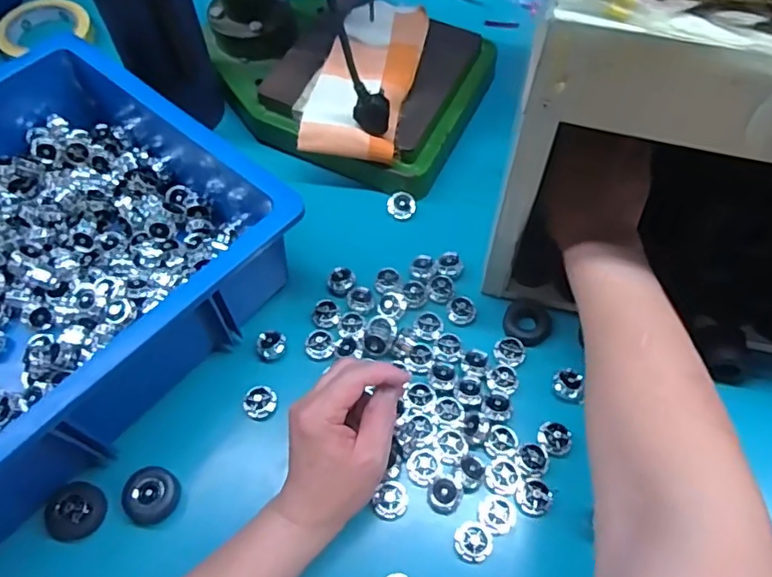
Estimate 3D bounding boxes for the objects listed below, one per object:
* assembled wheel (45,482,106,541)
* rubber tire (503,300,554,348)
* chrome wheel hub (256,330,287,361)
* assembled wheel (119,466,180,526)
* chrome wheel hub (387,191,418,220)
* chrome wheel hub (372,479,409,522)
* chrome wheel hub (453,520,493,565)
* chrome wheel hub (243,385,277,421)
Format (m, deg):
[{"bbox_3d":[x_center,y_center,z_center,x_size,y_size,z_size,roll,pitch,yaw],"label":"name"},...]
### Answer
[{"bbox_3d":[-0.224,0.161,0.410,0.039,0.011,0.039,13,63,7],"label":"assembled wheel"},{"bbox_3d":[0.121,0.028,0.481,0.039,0.008,0.040,0,62,0],"label":"rubber tire"},{"bbox_3d":[-0.096,0.047,0.474,0.024,0.008,0.023,0,62,0],"label":"chrome wheel hub"},{"bbox_3d":[-0.173,0.153,0.420,0.035,0.016,0.040,4,62,3],"label":"assembled wheel"},{"bbox_3d":[0.016,-0.082,0.552,0.027,0.014,0.026,0,62,0],"label":"chrome wheel hub"},{"bbox_3d":[0.004,0.156,0.416,0.024,0.007,0.027,13,63,7],"label":"chrome wheel hub"},{"bbox_3d":[0.062,0.178,0.400,0.027,0.012,0.026,0,62,0],"label":"chrome wheel hub"},{"bbox_3d":[-0.101,0.091,0.455,0.025,0.005,0.026,0,62,0],"label":"chrome wheel hub"}]

